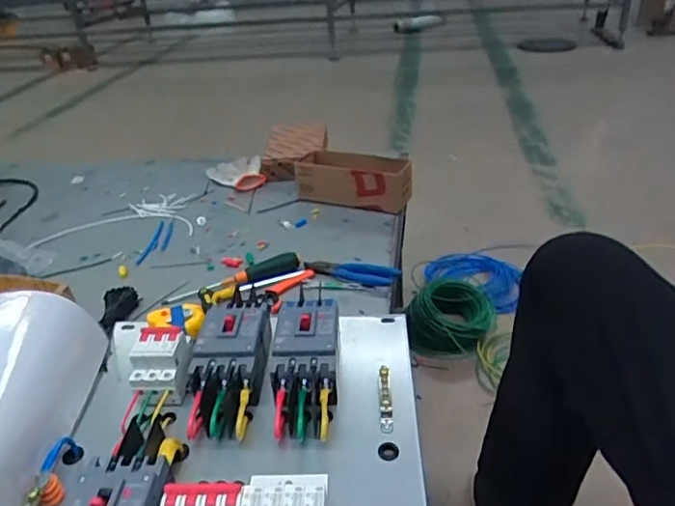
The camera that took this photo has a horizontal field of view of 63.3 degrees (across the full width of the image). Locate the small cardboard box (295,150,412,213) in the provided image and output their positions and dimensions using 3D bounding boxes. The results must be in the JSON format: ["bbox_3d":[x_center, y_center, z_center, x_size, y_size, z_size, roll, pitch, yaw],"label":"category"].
[{"bbox_3d":[0.030,-0.147,1.110,0.255,0.090,0.087,11,34,26],"label":"small cardboard box"}]

